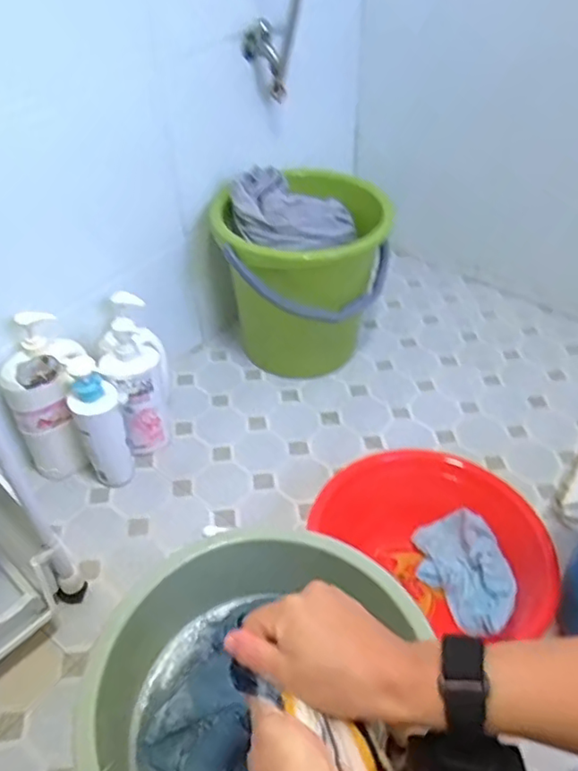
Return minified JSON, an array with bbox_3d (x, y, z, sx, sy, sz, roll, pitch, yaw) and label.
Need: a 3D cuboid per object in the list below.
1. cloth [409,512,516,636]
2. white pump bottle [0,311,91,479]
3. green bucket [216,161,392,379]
[{"bbox_3d":[0.259,0.270,0.880,0.117,0.027,0.182,-30,45,4],"label":"cloth"},{"bbox_3d":[-0.373,0.016,0.946,0.101,0.287,0.098,5,44,6],"label":"white pump bottle"},{"bbox_3d":[0.020,-0.197,1.149,0.293,0.352,0.279,0,44,0],"label":"green bucket"}]

